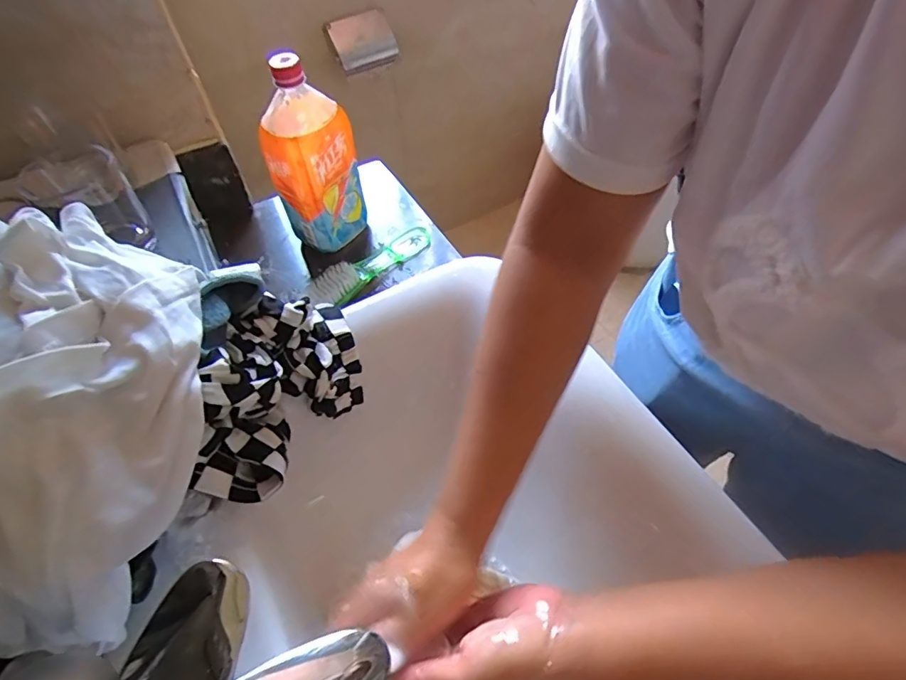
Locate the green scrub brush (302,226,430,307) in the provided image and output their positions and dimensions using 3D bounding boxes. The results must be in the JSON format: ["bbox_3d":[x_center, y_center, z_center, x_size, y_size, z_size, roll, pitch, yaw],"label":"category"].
[{"bbox_3d":[-0.097,-0.095,0.630,0.040,0.032,0.184,35,50,24],"label":"green scrub brush"}]

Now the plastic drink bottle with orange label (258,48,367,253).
[{"bbox_3d":[-0.164,-0.200,0.596,0.072,0.227,0.091,25,59,19],"label":"plastic drink bottle with orange label"}]

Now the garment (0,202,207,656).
[{"bbox_3d":[-0.221,0.031,0.288,0.132,0.118,0.242,-6,55,-2],"label":"garment"}]

